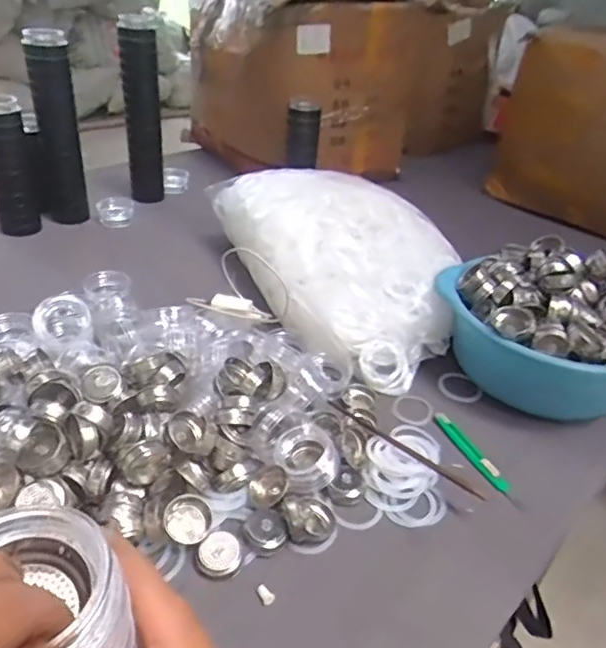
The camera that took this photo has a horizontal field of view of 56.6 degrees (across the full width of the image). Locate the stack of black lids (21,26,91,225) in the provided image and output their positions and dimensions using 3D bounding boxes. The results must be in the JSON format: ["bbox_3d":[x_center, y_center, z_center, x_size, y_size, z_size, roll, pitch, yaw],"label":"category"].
[{"bbox_3d":[-0.442,-0.336,1.007,0.073,0.321,0.062,-15,39,-27],"label":"stack of black lids"}]

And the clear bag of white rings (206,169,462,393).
[{"bbox_3d":[0.041,-0.119,0.872,0.250,0.156,0.471,-17,40,-29],"label":"clear bag of white rings"}]

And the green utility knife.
[{"bbox_3d":[0.197,0.145,0.659,0.018,0.008,0.125,-11,37,-22],"label":"green utility knife"}]

